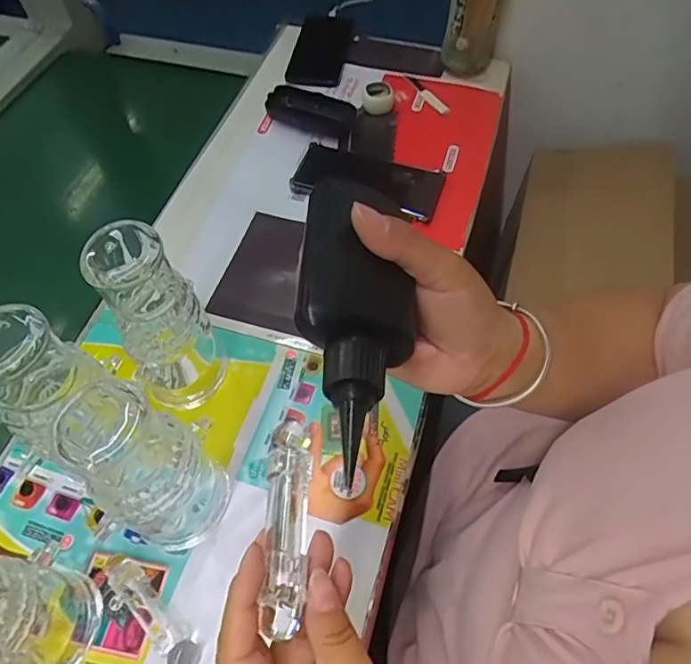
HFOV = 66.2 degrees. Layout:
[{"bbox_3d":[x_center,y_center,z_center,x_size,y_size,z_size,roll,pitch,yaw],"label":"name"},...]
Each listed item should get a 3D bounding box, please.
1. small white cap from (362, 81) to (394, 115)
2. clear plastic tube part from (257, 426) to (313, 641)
[{"bbox_3d":[0.040,-0.296,0.665,0.036,0.023,0.032,-9,58,-4],"label":"small white cap"},{"bbox_3d":[-0.028,0.088,0.249,0.020,0.014,0.093,0,59,1],"label":"clear plastic tube part"}]

